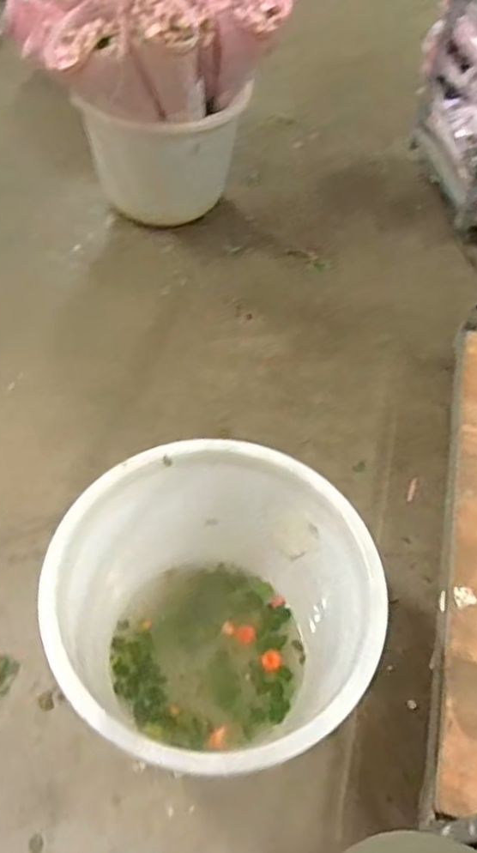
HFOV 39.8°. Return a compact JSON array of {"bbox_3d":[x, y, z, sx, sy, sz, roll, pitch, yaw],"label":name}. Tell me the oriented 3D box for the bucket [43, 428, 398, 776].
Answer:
[{"bbox_3d":[-0.057,0.380,1.279,0.575,0.467,0.551,2,53,-2],"label":"bucket"}]

